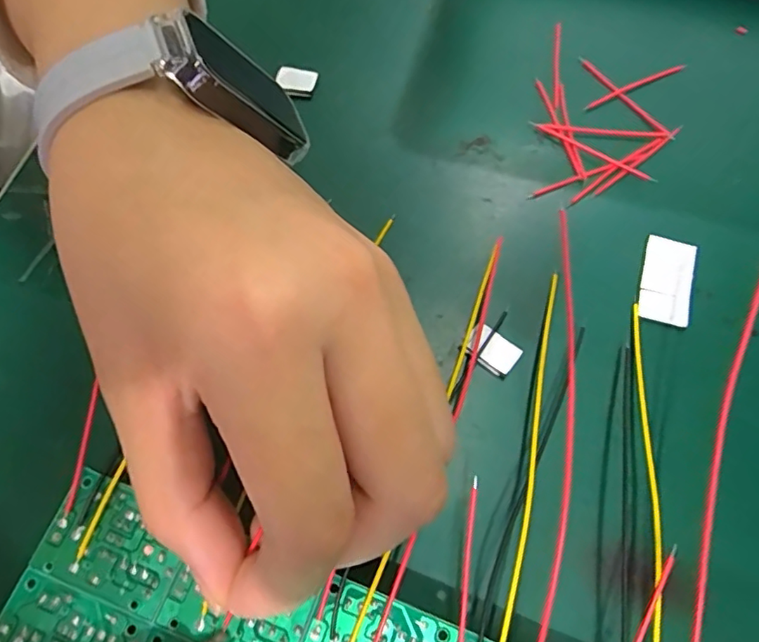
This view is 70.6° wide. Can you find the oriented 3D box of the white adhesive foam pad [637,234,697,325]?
[{"bbox_3d":[0.093,-0.014,0.172,0.015,0.005,0.029,16,69,5],"label":"white adhesive foam pad"}]

